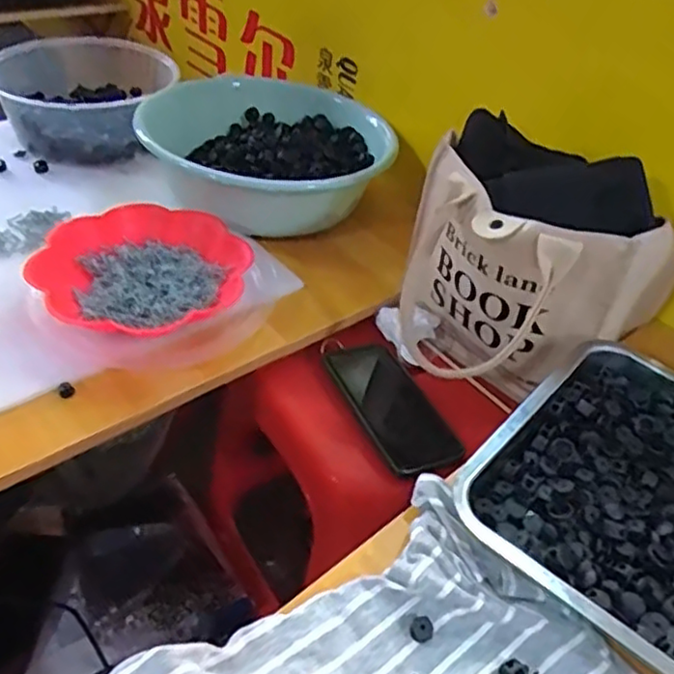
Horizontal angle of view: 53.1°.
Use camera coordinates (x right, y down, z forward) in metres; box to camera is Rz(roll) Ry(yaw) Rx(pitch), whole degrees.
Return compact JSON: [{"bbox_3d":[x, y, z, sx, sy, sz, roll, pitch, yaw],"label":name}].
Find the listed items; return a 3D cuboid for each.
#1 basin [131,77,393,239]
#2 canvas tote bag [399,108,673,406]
[{"bbox_3d":[-0.078,-0.232,0.832,0.252,0.088,0.268,3,42,-3],"label":"basin"},{"bbox_3d":[0.164,-0.059,0.639,0.206,0.215,0.216,-28,52,-32],"label":"canvas tote bag"}]

